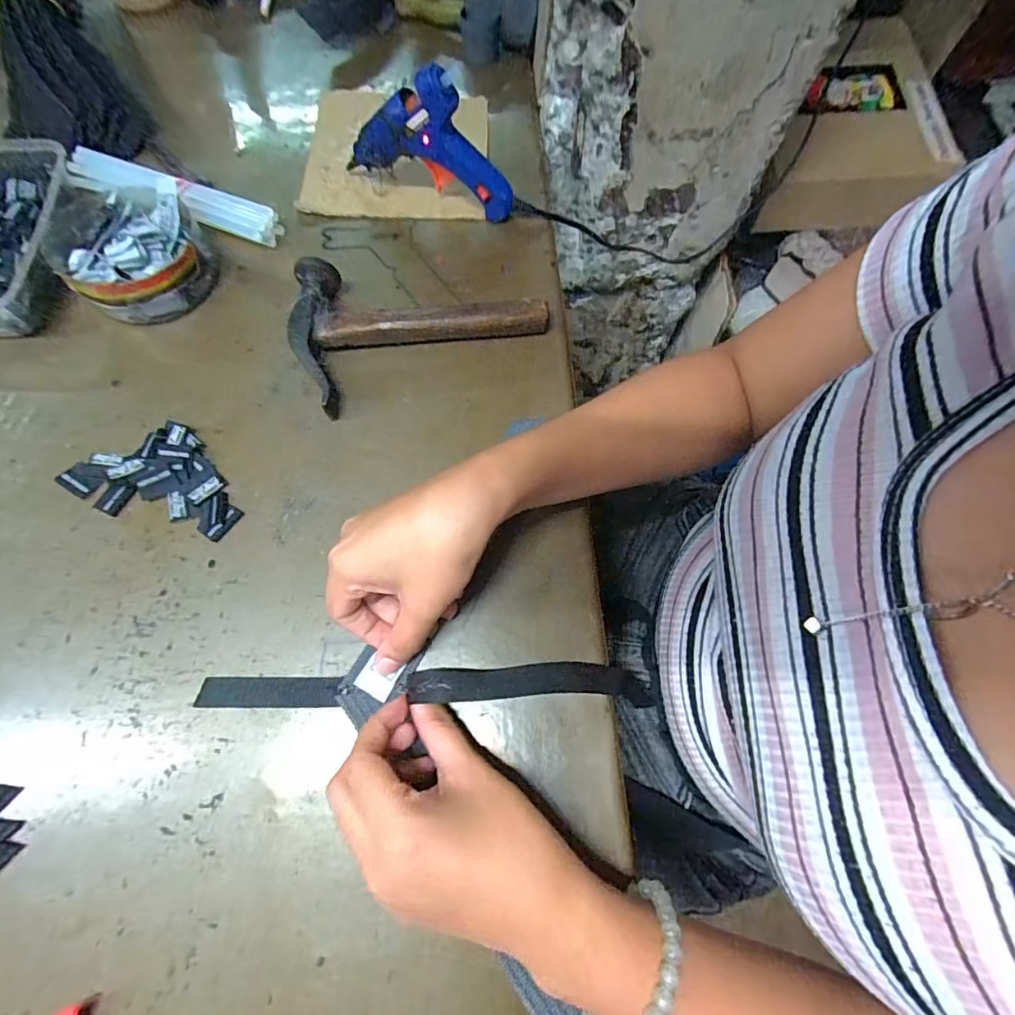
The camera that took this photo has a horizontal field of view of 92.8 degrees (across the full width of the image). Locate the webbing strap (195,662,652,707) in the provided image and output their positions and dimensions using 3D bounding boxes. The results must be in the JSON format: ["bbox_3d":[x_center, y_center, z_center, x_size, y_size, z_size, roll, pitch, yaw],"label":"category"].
[{"bbox_3d":[-0.048,0.099,0.268,0.247,0.033,0.021,-2,69,1],"label":"webbing strap"}]

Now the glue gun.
[{"bbox_3d":[-0.061,-0.282,0.375,0.133,0.098,0.023,17,70,4],"label":"glue gun"}]

